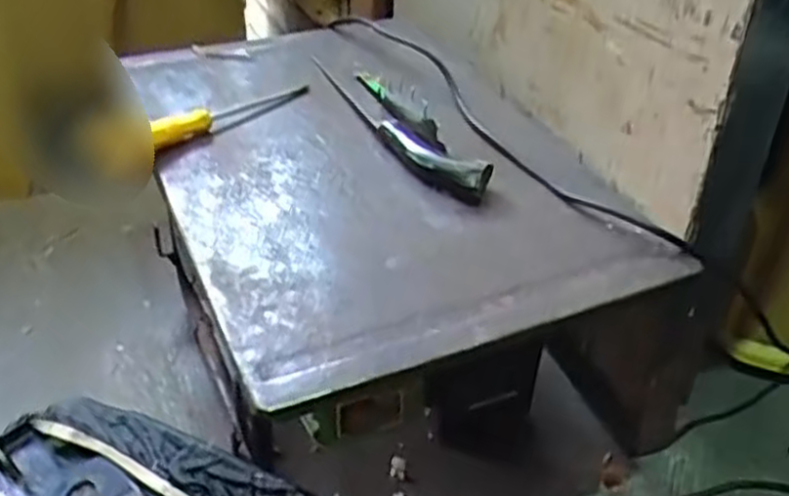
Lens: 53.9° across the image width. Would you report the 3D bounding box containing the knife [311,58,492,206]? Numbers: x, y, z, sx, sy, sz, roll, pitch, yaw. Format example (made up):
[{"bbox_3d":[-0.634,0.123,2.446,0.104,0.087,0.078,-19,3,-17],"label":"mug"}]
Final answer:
[{"bbox_3d":[0.002,-0.111,0.679,0.040,0.026,0.252,-15,41,-21],"label":"knife"}]

